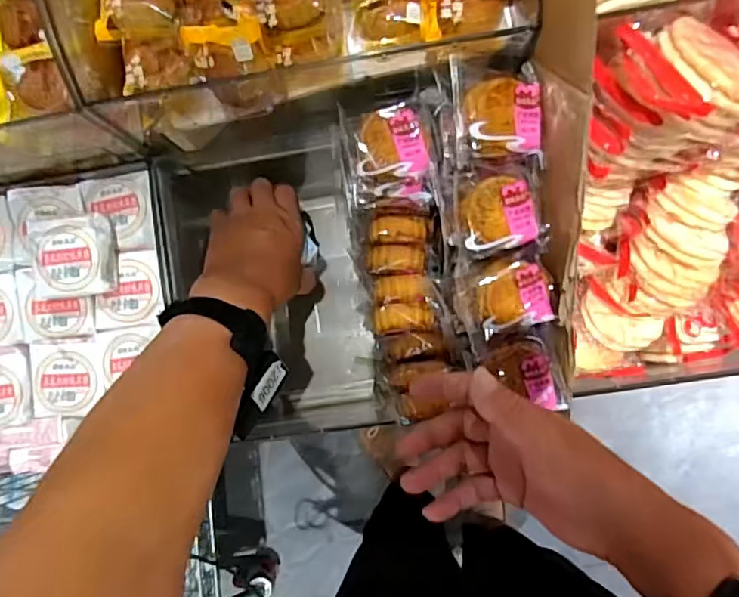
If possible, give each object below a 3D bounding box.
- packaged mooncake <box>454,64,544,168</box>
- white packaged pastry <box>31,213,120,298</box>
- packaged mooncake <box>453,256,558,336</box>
[{"bbox_3d":[0.086,-0.124,0.380,0.058,0.020,0.064,-9,87,3],"label":"packaged mooncake"},{"bbox_3d":[-0.240,-0.036,0.463,0.061,0.026,0.065,-1,87,4],"label":"white packaged pastry"},{"bbox_3d":[0.099,-0.002,0.424,0.070,0.027,0.051,-13,87,3],"label":"packaged mooncake"}]

